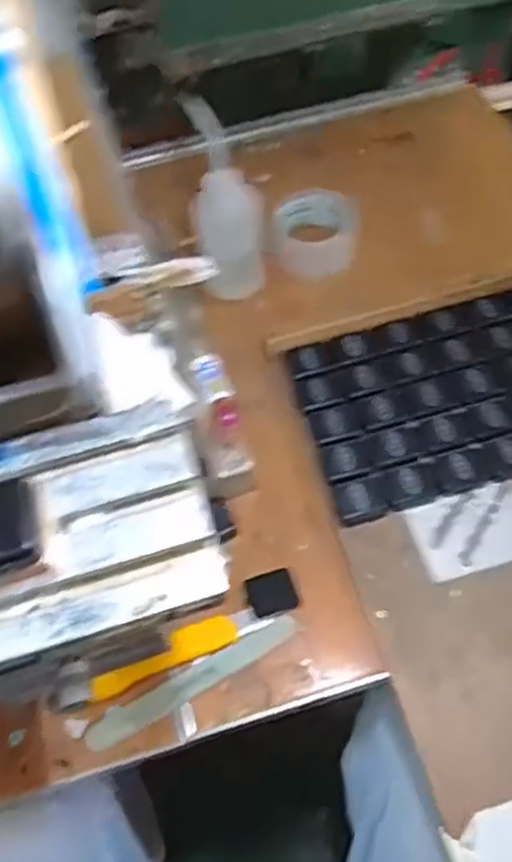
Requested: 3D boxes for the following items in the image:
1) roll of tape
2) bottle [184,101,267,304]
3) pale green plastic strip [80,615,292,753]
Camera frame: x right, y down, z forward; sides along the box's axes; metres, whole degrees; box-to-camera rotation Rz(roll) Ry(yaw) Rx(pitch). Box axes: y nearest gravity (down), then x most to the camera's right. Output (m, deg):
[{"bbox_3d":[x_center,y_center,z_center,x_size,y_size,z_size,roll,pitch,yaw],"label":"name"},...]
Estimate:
[{"bbox_3d":[0.067,-0.216,0.740,0.086,0.040,0.090,-2,59,3],"label":"roll of tape"},{"bbox_3d":[-0.027,-0.221,0.639,0.065,0.164,0.084,-6,59,0],"label":"bottle"},{"bbox_3d":[-0.048,0.191,0.519,0.174,0.006,0.022,-28,62,-12],"label":"pale green plastic strip"}]

